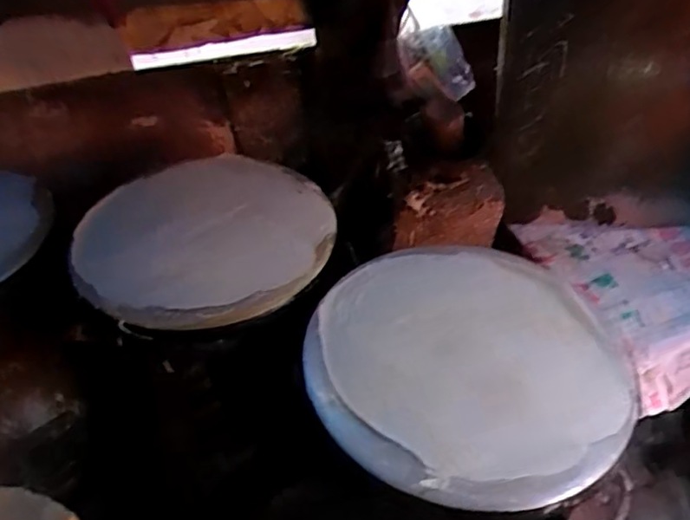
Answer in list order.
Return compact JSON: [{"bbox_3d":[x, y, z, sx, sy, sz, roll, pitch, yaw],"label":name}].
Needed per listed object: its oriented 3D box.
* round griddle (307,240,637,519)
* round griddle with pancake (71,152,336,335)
[{"bbox_3d":[0.142,0.108,0.692,0.353,0.025,0.349,0,43,0],"label":"round griddle"},{"bbox_3d":[-0.192,-0.042,0.849,0.329,0.032,0.362,20,47,21],"label":"round griddle with pancake"}]

